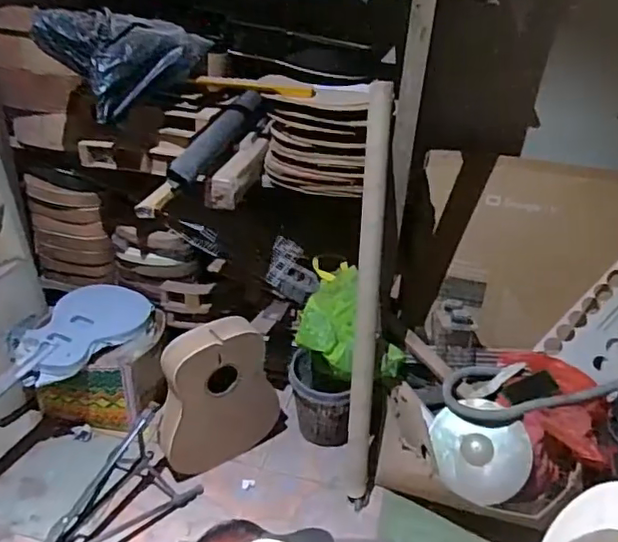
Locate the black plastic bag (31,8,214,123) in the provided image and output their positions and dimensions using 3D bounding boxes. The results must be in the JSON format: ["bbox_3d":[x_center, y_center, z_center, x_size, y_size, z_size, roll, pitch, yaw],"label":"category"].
[{"bbox_3d":[-0.498,-0.581,1.599,0.459,0.234,0.185,-8,34,-18],"label":"black plastic bag"}]

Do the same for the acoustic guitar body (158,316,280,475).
[{"bbox_3d":[-0.279,0.384,1.787,0.377,0.485,0.142,-22,40,-34],"label":"acoustic guitar body"}]

